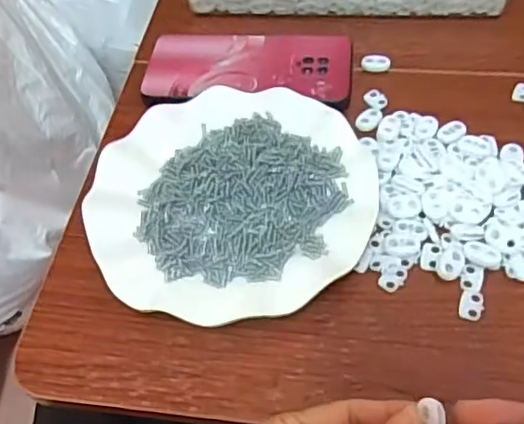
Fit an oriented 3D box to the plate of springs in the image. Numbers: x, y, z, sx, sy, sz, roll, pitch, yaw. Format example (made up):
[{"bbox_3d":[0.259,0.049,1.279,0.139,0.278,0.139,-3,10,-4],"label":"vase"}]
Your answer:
[{"bbox_3d":[-0.021,-0.011,0.393,0.179,0.017,0.179,-2,54,3],"label":"plate of springs"}]

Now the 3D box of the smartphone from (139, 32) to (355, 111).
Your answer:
[{"bbox_3d":[-0.011,-0.117,0.474,0.162,0.004,0.081,2,54,6],"label":"smartphone"}]

